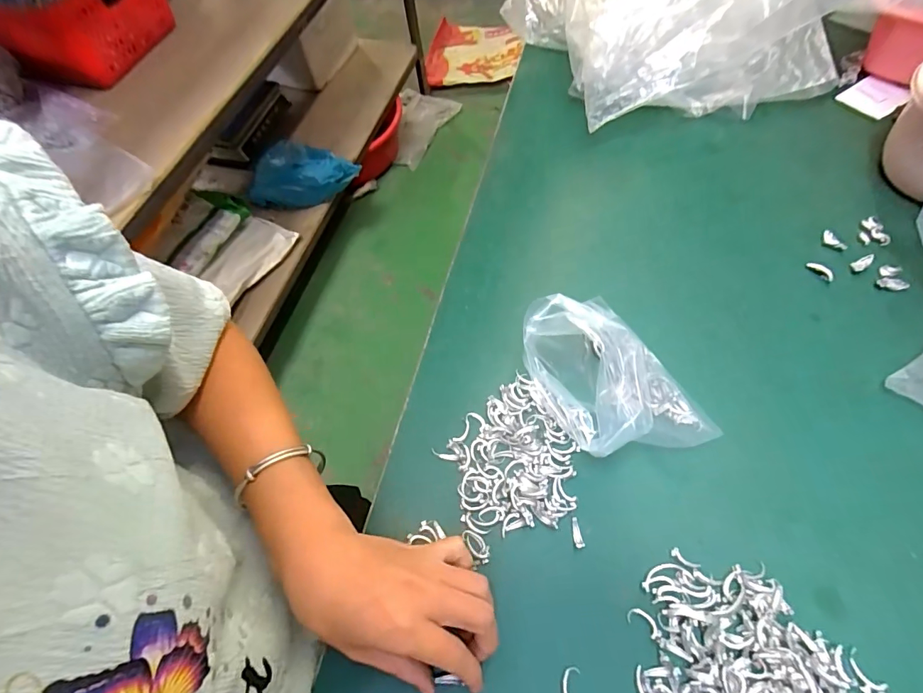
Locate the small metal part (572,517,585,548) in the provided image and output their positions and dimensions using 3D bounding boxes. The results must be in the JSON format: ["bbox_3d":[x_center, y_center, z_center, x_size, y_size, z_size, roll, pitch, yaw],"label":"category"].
[{"bbox_3d":[0.080,0.130,0.308,0.006,0.006,0.019,-11,62,-2],"label":"small metal part"}]

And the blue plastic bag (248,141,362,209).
[{"bbox_3d":[-0.429,-0.463,1.181,0.297,0.096,0.158,-16,62,-3],"label":"blue plastic bag"}]

